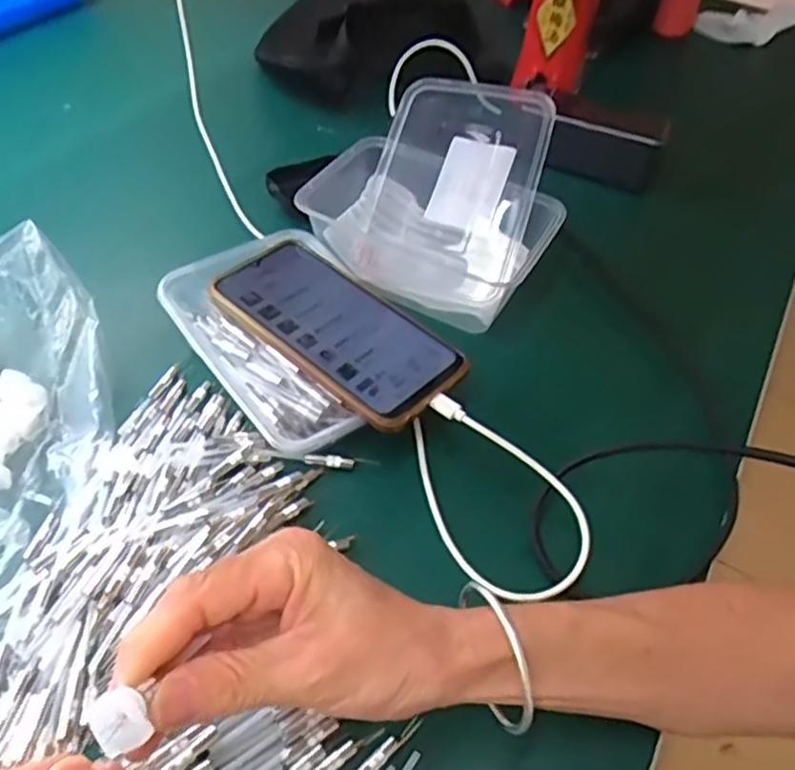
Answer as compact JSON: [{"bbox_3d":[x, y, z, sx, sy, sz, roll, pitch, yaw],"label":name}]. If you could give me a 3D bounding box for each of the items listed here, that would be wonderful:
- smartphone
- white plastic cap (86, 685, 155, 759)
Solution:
[{"bbox_3d":[-0.040,-0.038,0.449,0.167,0.009,0.077,37,54,23],"label":"smartphone"},{"bbox_3d":[-0.085,0.103,0.218,0.016,0.010,0.016,3,48,-3],"label":"white plastic cap"}]

